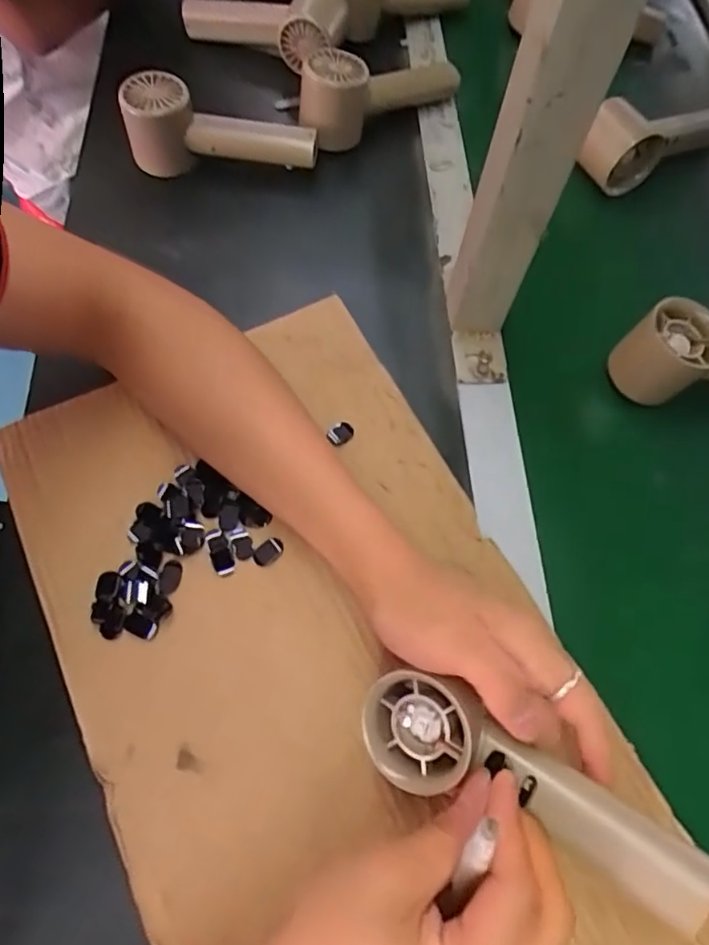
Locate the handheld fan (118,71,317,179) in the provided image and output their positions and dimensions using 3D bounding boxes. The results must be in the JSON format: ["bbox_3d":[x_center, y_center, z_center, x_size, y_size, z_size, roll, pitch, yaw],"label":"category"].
[{"bbox_3d":[-0.116,-0.291,0.525,0.161,0.064,0.057,14,66,4],"label":"handheld fan"}]

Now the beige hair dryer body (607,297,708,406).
[{"bbox_3d":[0.279,-0.090,0.454,0.166,0.061,0.058,-6,66,-5],"label":"beige hair dryer body"}]

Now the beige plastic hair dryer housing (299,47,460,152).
[{"bbox_3d":[0.023,-0.343,0.540,0.157,0.067,0.065,-20,68,-11],"label":"beige plastic hair dryer housing"}]

